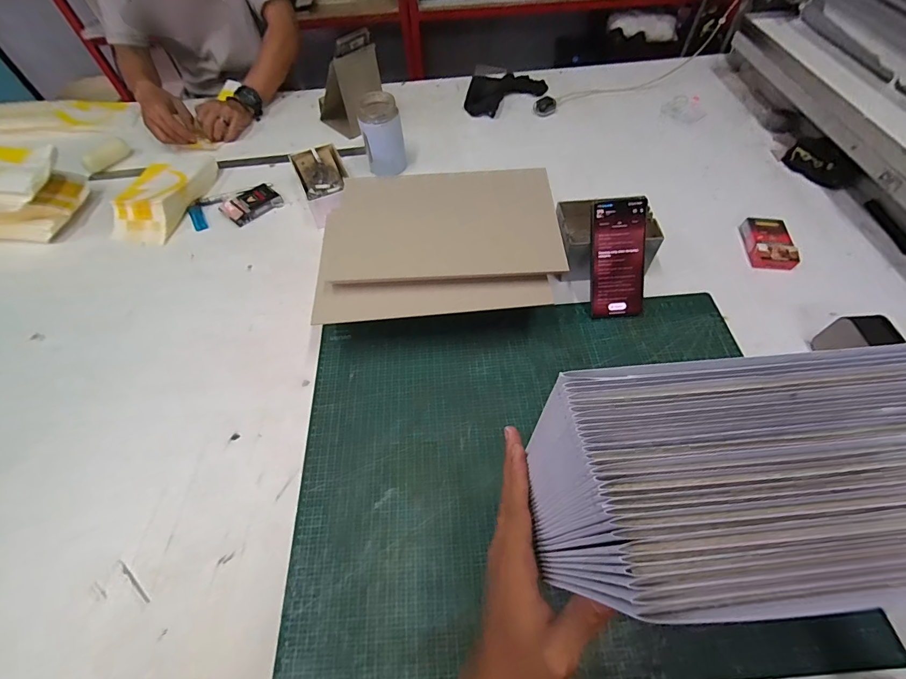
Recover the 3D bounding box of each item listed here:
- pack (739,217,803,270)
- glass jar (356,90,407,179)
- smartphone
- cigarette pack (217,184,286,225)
[{"bbox_3d":[0.504,-0.154,0.631,0.062,0.029,0.104,6,58,7],"label":"pack"},{"bbox_3d":[-0.133,-0.390,0.756,0.073,0.127,0.073,-1,57,2],"label":"glass jar"},{"bbox_3d":[0.234,-0.112,0.555,0.073,0.161,0.009,-4,14,0],"label":"smartphone"},{"bbox_3d":[-0.380,-0.257,0.747,0.062,0.024,0.102,37,66,23],"label":"cigarette pack"}]

